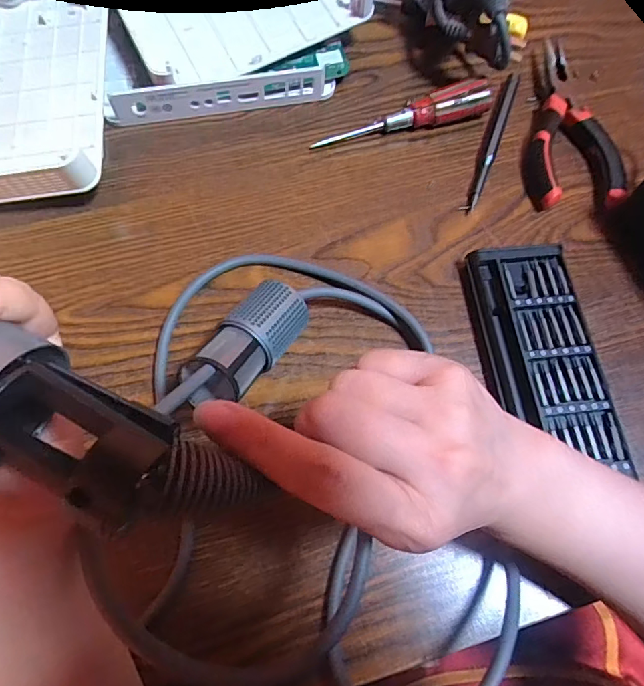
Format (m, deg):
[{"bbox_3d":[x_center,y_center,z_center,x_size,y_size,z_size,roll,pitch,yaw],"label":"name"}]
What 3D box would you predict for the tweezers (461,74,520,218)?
[{"bbox_3d":[0.129,-0.153,0.364,0.010,0.011,0.135,21,70,5],"label":"tweezers"}]

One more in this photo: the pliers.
[{"bbox_3d":[0.179,-0.167,0.365,0.059,0.023,0.151,0,69,-3],"label":"pliers"}]

